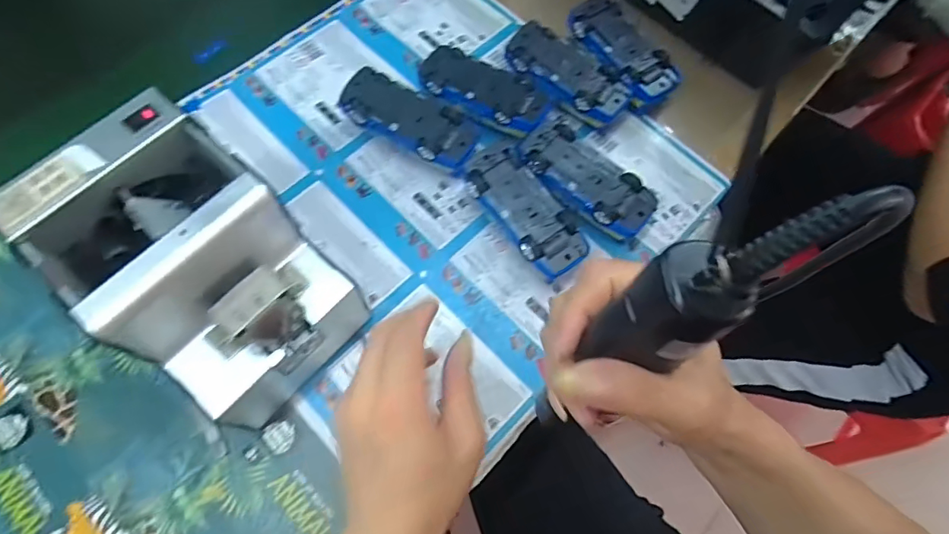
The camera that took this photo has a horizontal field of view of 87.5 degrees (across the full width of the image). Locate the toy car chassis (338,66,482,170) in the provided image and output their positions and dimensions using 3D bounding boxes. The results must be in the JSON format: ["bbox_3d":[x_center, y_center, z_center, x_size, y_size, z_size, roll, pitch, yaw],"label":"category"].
[{"bbox_3d":[-0.059,-0.134,0.468,0.130,0.045,0.068,25,68,9],"label":"toy car chassis"}]

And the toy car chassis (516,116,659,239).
[{"bbox_3d":[0.097,-0.074,0.452,0.126,0.044,0.056,42,73,13],"label":"toy car chassis"}]

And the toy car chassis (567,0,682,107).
[{"bbox_3d":[0.148,-0.218,0.512,0.062,0.039,0.131,-32,73,-13],"label":"toy car chassis"}]

